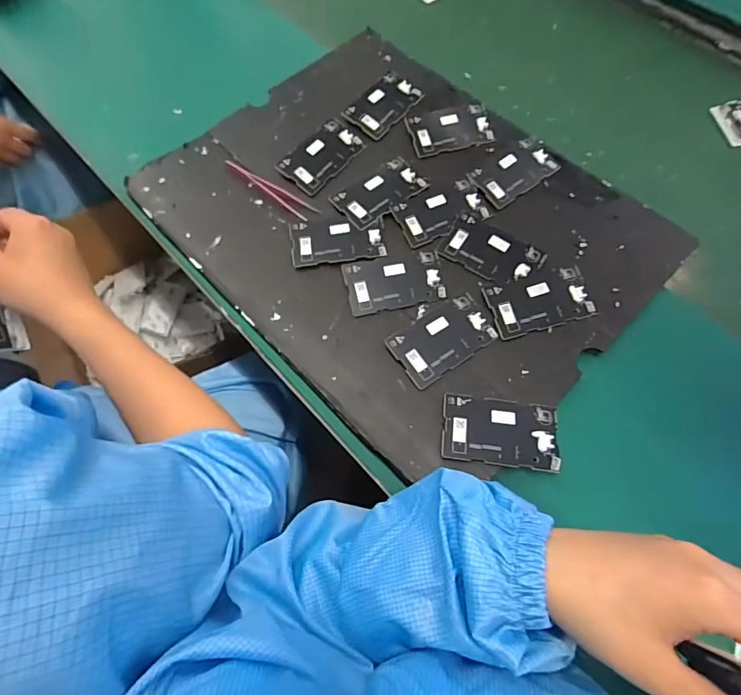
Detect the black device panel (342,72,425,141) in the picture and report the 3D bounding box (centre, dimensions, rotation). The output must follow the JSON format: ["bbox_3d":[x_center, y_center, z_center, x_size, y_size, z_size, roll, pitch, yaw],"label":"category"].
[{"bbox_3d":[0.016,-0.298,0.551,0.056,0.007,0.097,37,73,16],"label":"black device panel"}]

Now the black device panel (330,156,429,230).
[{"bbox_3d":[0.010,-0.172,0.495,0.095,0.007,0.054,-35,70,-12],"label":"black device panel"}]

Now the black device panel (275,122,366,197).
[{"bbox_3d":[-0.058,-0.224,0.518,0.060,0.004,0.097,37,73,16],"label":"black device panel"}]

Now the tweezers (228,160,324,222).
[{"bbox_3d":[-0.114,-0.179,0.505,0.133,0.004,0.020,34,72,15],"label":"tweezers"}]

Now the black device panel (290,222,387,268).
[{"bbox_3d":[-0.035,-0.113,0.472,0.097,0.005,0.052,-5,67,0],"label":"black device panel"}]

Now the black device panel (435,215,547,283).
[{"bbox_3d":[0.126,-0.100,0.463,0.095,0.009,0.058,32,71,15],"label":"black device panel"}]

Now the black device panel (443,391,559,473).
[{"bbox_3d":[0.112,0.073,0.387,0.097,0.009,0.056,6,67,4],"label":"black device panel"}]

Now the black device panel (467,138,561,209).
[{"bbox_3d":[0.163,-0.200,0.508,0.099,0.008,0.056,-36,70,-13],"label":"black device panel"}]

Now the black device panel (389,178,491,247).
[{"bbox_3d":[0.077,-0.148,0.484,0.098,0.006,0.056,-20,67,-6],"label":"black device panel"}]

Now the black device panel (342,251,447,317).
[{"bbox_3d":[0.024,-0.068,0.452,0.096,0.005,0.057,-11,67,-3],"label":"black device panel"}]

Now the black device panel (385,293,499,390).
[{"bbox_3d":[0.068,-0.008,0.425,0.094,0.007,0.056,-34,70,-12],"label":"black device panel"}]

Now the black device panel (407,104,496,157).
[{"bbox_3d":[0.095,-0.262,0.532,0.096,0.008,0.059,-16,67,-5],"label":"black device panel"}]

